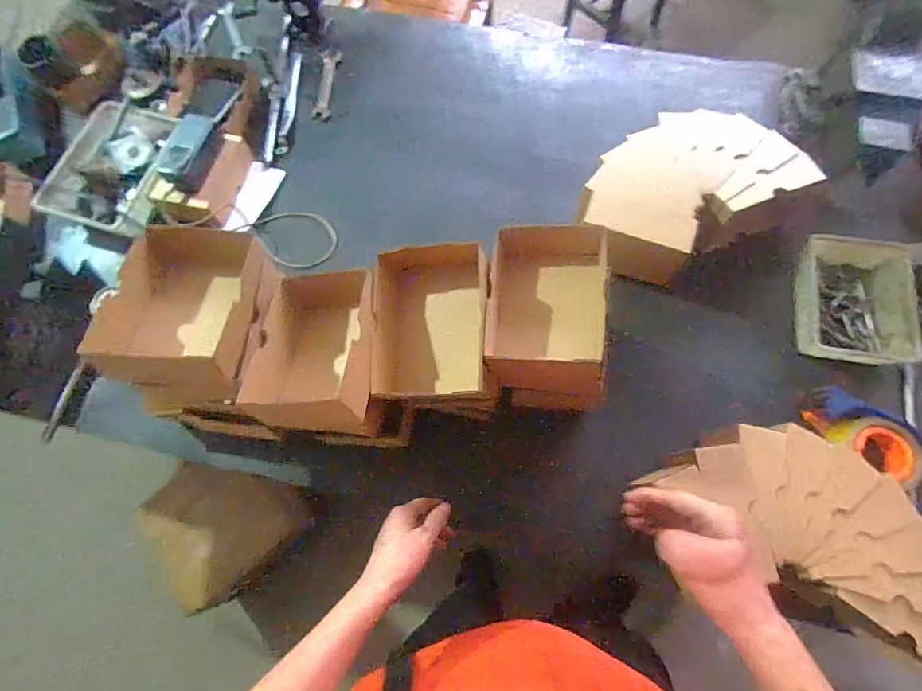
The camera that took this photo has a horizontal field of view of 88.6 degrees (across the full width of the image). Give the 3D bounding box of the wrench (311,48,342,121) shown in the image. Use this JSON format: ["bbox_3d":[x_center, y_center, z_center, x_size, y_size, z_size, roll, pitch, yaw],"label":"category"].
[{"bbox_3d":[-0.272,-0.527,0.955,0.036,0.017,0.160,4,73,4],"label":"wrench"}]

